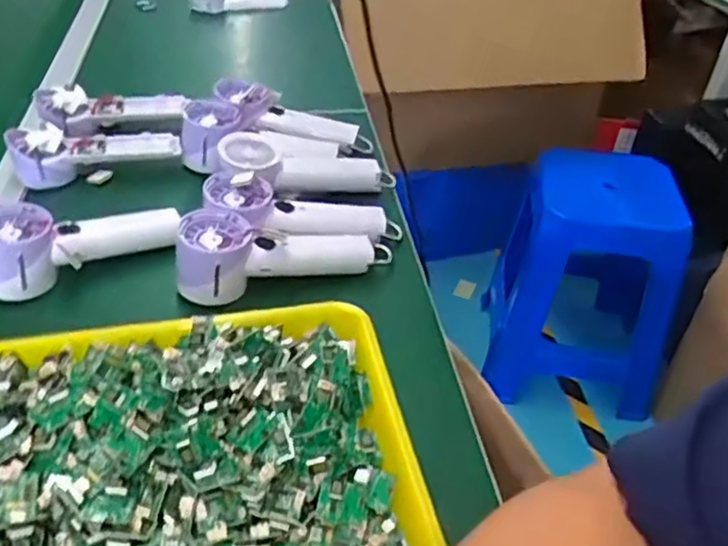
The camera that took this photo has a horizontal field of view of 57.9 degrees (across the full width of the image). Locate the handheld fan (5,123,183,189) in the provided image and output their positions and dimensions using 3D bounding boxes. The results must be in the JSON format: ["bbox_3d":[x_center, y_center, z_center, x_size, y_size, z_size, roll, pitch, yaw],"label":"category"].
[{"bbox_3d":[-0.293,-0.133,0.724,0.174,0.043,0.052,-8,41,-14],"label":"handheld fan"}]

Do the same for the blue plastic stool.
[{"bbox_3d":[0.469,0.011,1.388,0.346,0.434,0.300,9,40,6],"label":"blue plastic stool"}]

